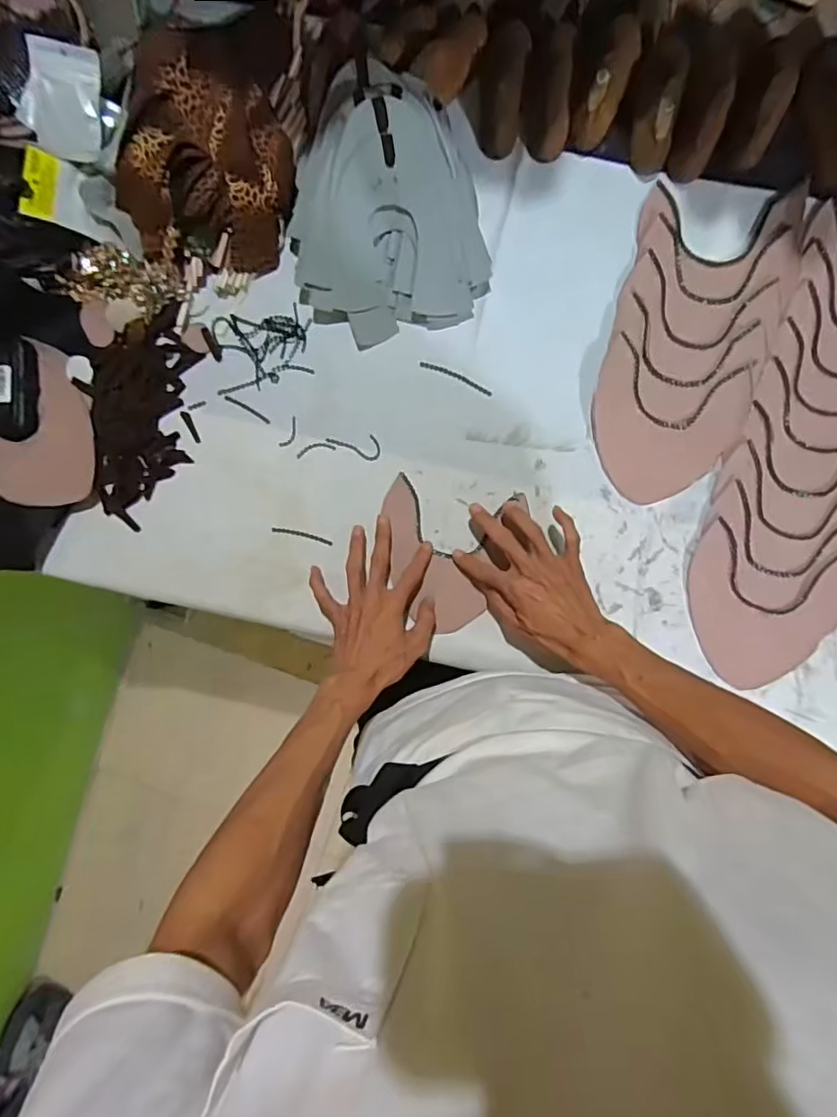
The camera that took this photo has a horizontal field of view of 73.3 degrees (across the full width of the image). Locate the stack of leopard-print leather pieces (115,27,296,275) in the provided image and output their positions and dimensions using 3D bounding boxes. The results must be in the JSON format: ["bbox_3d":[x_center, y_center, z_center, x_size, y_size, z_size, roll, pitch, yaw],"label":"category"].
[{"bbox_3d":[-0.222,-0.433,0.606,0.169,0.081,0.204,8,92,5],"label":"stack of leopard-print leather pieces"}]

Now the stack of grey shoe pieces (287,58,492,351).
[{"bbox_3d":[-0.043,-0.371,0.590,0.208,0.093,0.245,-11,90,6],"label":"stack of grey shoe pieces"}]

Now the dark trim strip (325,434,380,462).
[{"bbox_3d":[-0.071,-0.134,0.641,0.064,0.004,0.028,25,93,4],"label":"dark trim strip"}]

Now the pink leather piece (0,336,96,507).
[{"bbox_3d":[-0.452,-0.152,0.637,0.161,0.030,0.177,3,92,5],"label":"pink leather piece"}]

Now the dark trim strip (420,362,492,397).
[{"bbox_3d":[0.043,-0.204,0.635,0.087,0.004,0.010,25,93,4],"label":"dark trim strip"}]

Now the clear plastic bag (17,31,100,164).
[{"bbox_3d":[-0.377,-0.480,0.590,0.084,0.011,0.099,7,123,-8],"label":"clear plastic bag"}]

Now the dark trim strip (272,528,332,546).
[{"bbox_3d":[-0.133,-0.027,0.643,0.071,0.004,0.007,14,93,5],"label":"dark trim strip"}]

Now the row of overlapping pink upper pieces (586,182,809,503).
[{"bbox_3d":[0.293,-0.230,0.608,0.157,0.006,0.334,15,93,5],"label":"row of overlapping pink upper pieces"}]

